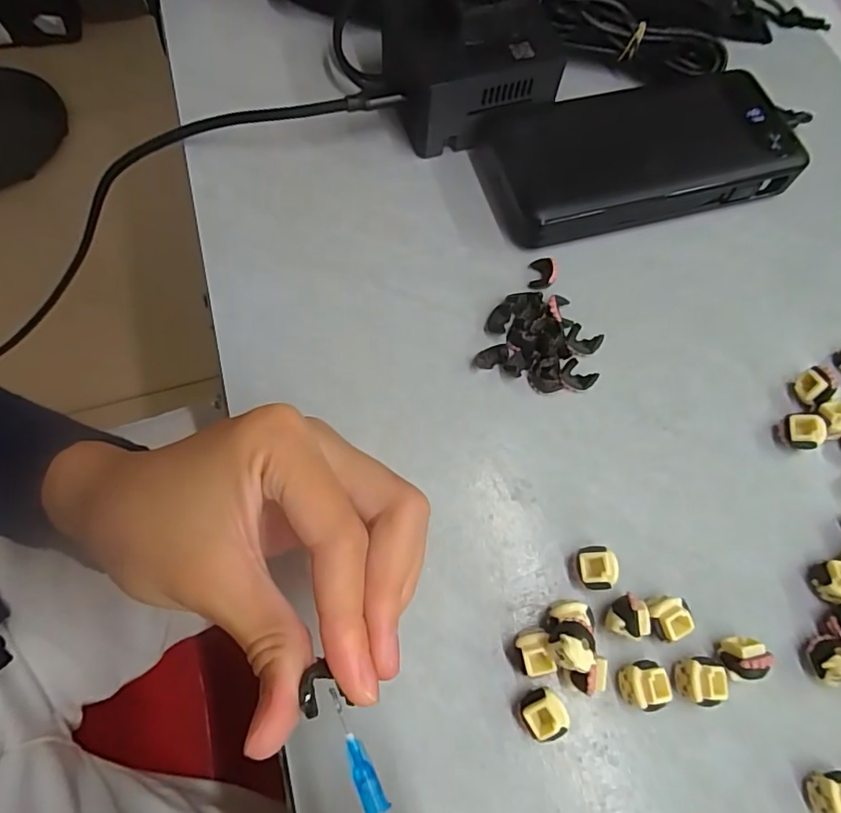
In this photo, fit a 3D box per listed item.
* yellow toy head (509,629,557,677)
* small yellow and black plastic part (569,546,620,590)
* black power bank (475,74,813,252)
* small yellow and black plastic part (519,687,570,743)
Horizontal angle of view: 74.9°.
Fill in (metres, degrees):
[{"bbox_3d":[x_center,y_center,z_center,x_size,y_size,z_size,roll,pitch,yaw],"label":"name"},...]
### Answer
[{"bbox_3d":[0.041,0.092,0.204,0.013,0.015,0.016,-14,69,-9],"label":"yellow toy head"},{"bbox_3d":[0.068,0.064,0.216,0.015,0.013,0.015,0,67,-3],"label":"small yellow and black plastic part"},{"bbox_3d":[0.110,-0.130,0.288,0.159,0.032,0.072,-13,69,-8],"label":"black power bank"},{"bbox_3d":[0.043,0.110,0.196,0.015,0.014,0.016,-24,71,-12],"label":"small yellow and black plastic part"}]

